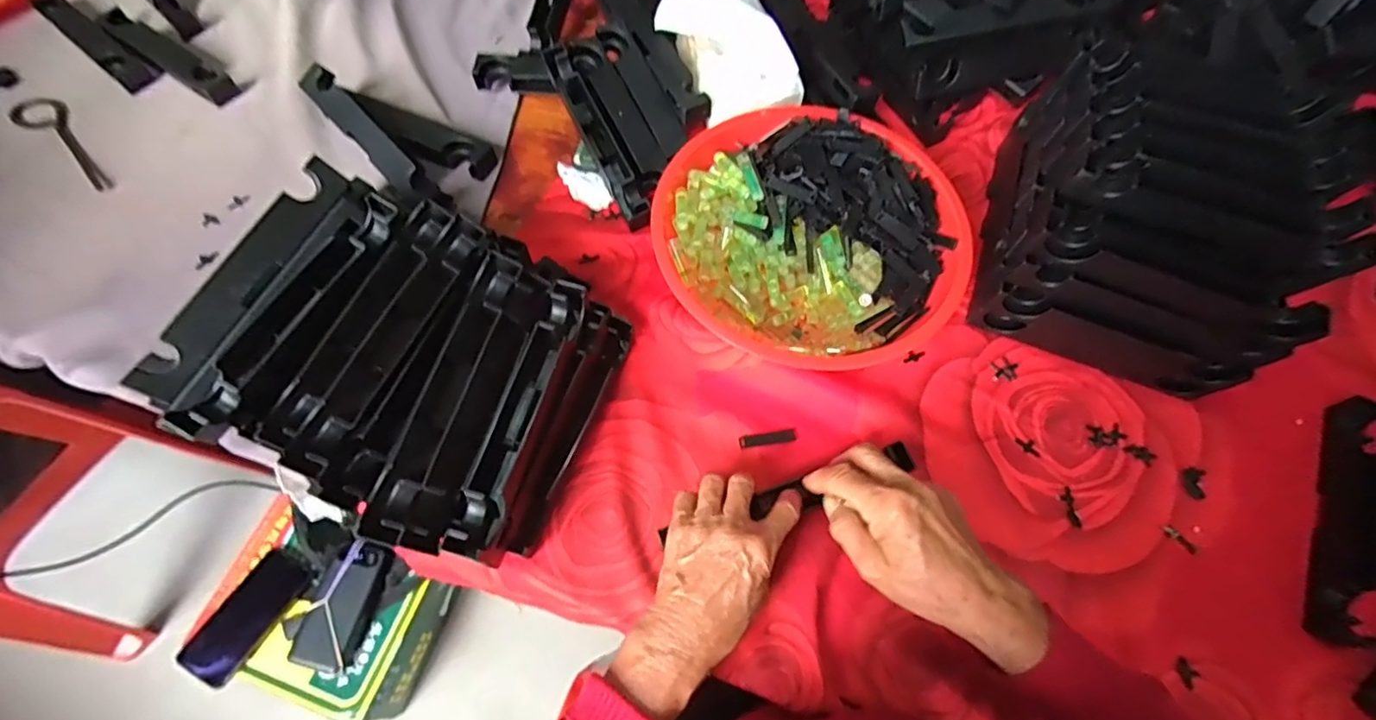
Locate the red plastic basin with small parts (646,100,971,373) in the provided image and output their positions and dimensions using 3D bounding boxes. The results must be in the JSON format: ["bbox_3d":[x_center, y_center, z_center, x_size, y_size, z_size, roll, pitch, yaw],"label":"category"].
[{"bbox_3d":[0.097,-0.103,0.497,0.243,0.073,0.217,1,65,-1],"label":"red plastic basin with small parts"}]

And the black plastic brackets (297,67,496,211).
[{"bbox_3d":[-0.290,-0.207,0.561,0.193,0.044,0.089,23,67,9],"label":"black plastic brackets"}]

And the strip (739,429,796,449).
[{"bbox_3d":[0.064,0.063,0.471,0.045,0.004,0.009,-9,66,-6],"label":"strip"}]

